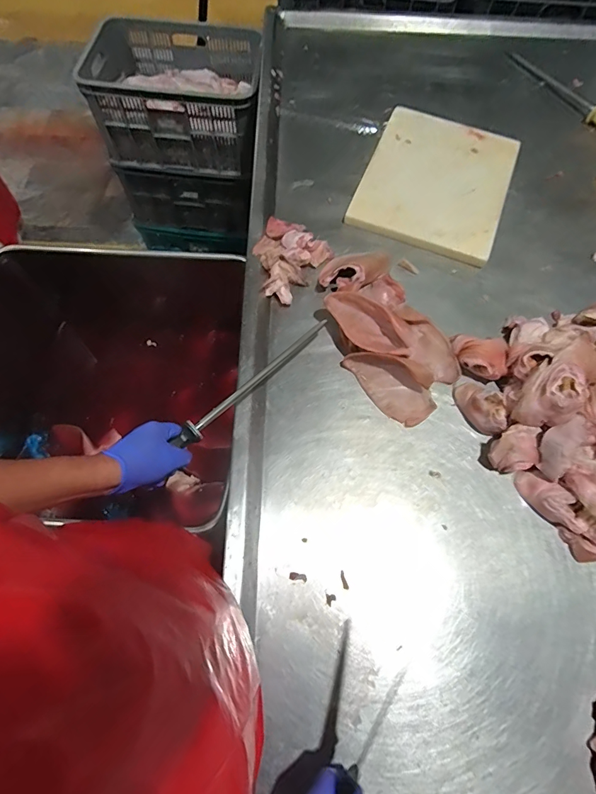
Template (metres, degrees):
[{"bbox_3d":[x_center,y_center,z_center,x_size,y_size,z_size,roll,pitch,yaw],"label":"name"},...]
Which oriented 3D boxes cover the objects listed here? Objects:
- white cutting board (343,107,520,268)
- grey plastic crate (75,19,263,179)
[{"bbox_3d":[0.301,-0.471,0.910,0.291,0.030,0.367,21,70,7],"label":"white cutting board"},{"bbox_3d":[-0.378,-0.977,1.336,0.507,0.235,0.435,4,67,1],"label":"grey plastic crate"}]

